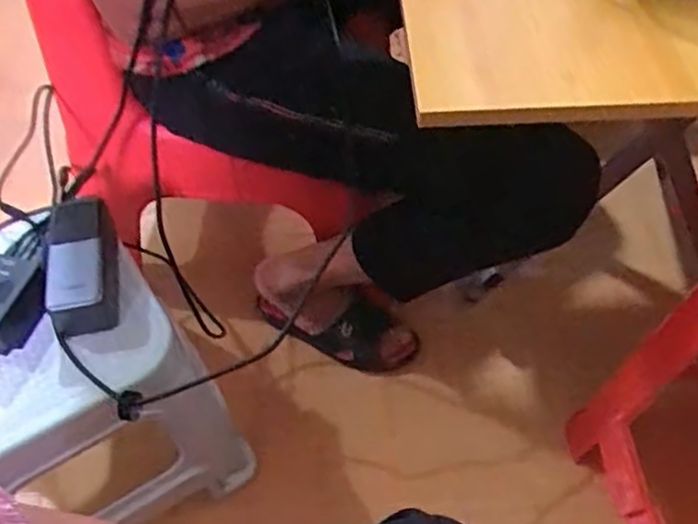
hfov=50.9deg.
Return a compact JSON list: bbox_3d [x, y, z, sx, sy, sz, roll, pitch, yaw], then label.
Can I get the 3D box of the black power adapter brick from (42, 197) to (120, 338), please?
[{"bbox_3d":[-0.259,0.000,0.714,0.067,0.046,0.141,-13,53,-8],"label":"black power adapter brick"}]

